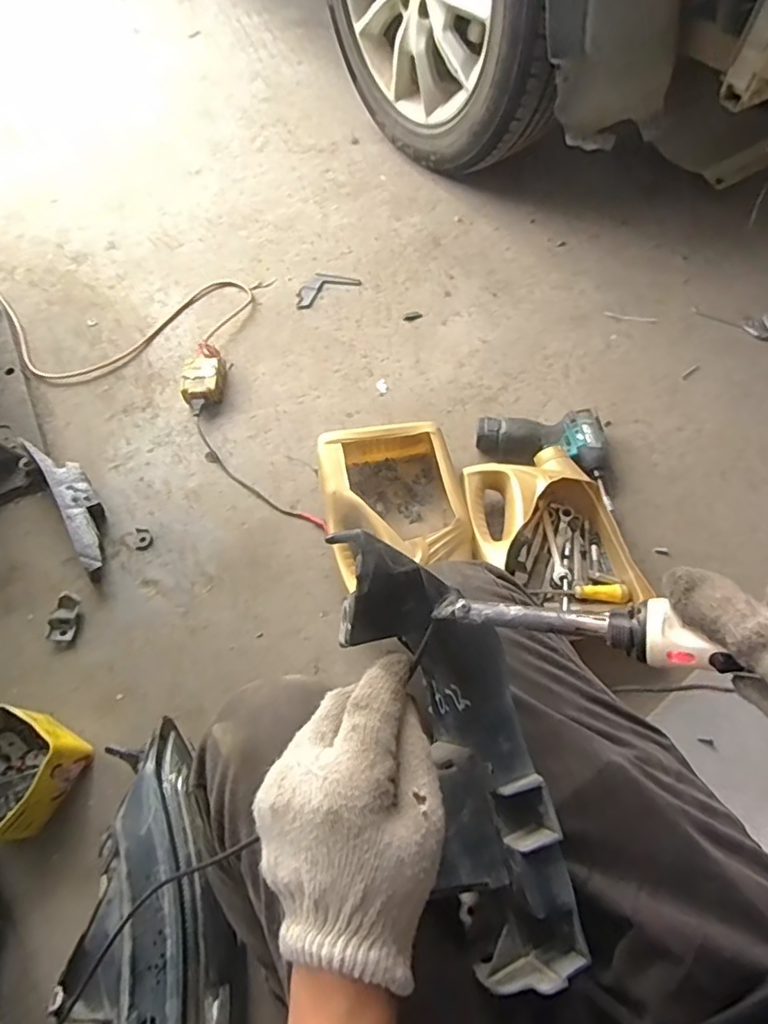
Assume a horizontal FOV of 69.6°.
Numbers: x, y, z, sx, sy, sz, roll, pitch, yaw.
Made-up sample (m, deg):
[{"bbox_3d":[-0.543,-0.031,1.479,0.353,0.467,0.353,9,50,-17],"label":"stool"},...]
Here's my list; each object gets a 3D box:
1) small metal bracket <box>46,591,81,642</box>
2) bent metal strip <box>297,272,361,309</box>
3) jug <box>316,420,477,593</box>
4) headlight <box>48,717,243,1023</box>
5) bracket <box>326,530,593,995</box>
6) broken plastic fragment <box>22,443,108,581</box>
[{"bbox_3d":[-0.498,0.164,0.857,0.040,0.024,0.073,-2,63,2],"label":"small metal bracket"},{"bbox_3d":[-0.129,-0.482,1.177,0.143,0.005,0.070,-28,65,-11],"label":"bent metal strip"},{"bbox_3d":[0.019,-0.007,0.871,0.208,0.118,0.264,-8,63,-1],"label":"jug"},{"bbox_3d":[-0.225,0.496,0.549,0.125,0.102,0.523,-11,63,-4],"label":"headlight"},{"bbox_3d":[0.042,0.125,0.313,0.071,0.067,0.250,-21,90,-8],"label":"bracket"},{"bbox_3d":[-0.511,-0.014,0.921,0.064,0.072,0.267,-30,66,-12],"label":"broken plastic fragment"}]

